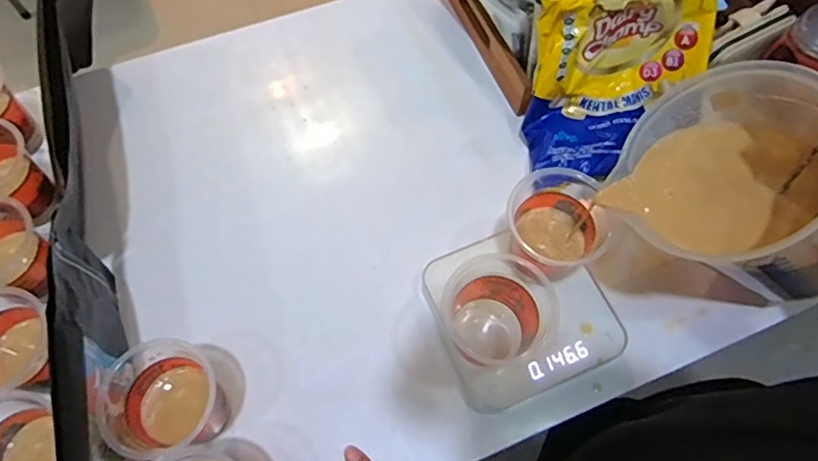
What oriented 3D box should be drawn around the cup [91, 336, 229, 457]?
[{"bbox_3d":[-0.211,0.144,0.487,0.085,0.089,0.094,-17,67,-8],"label":"cup"}]

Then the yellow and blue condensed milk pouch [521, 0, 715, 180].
[{"bbox_3d":[0.223,-0.170,0.591,0.203,0.149,0.142,-21,68,-10],"label":"yellow and blue condensed milk pouch"}]

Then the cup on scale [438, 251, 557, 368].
[{"bbox_3d":[0.082,0.074,0.509,0.091,0.096,0.084,0,66,-1],"label":"cup on scale"}]

